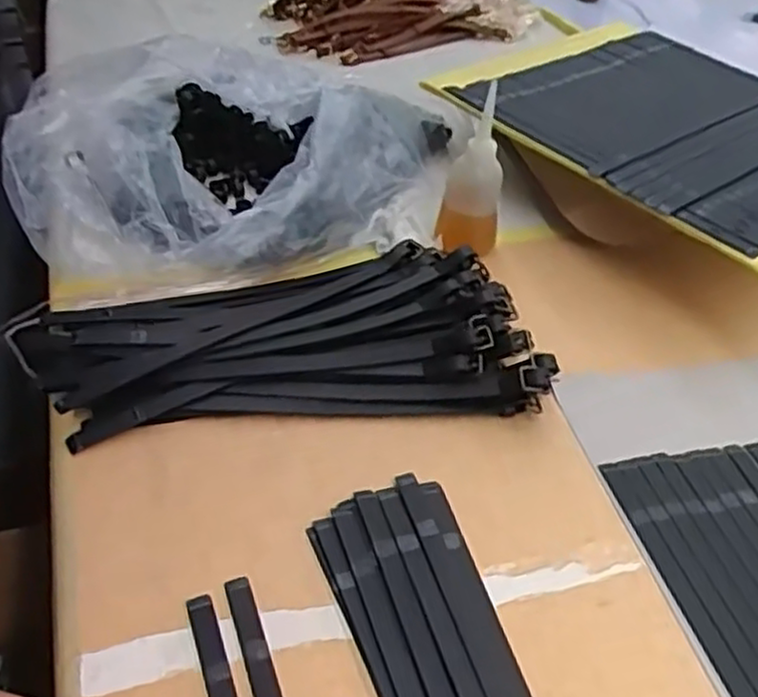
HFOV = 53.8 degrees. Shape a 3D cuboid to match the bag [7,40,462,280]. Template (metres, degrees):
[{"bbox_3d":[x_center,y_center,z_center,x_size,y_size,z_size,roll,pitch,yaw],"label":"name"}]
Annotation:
[{"bbox_3d":[-0.115,-0.222,0.793,0.494,0.124,0.313,-22,49,-26],"label":"bag"}]

